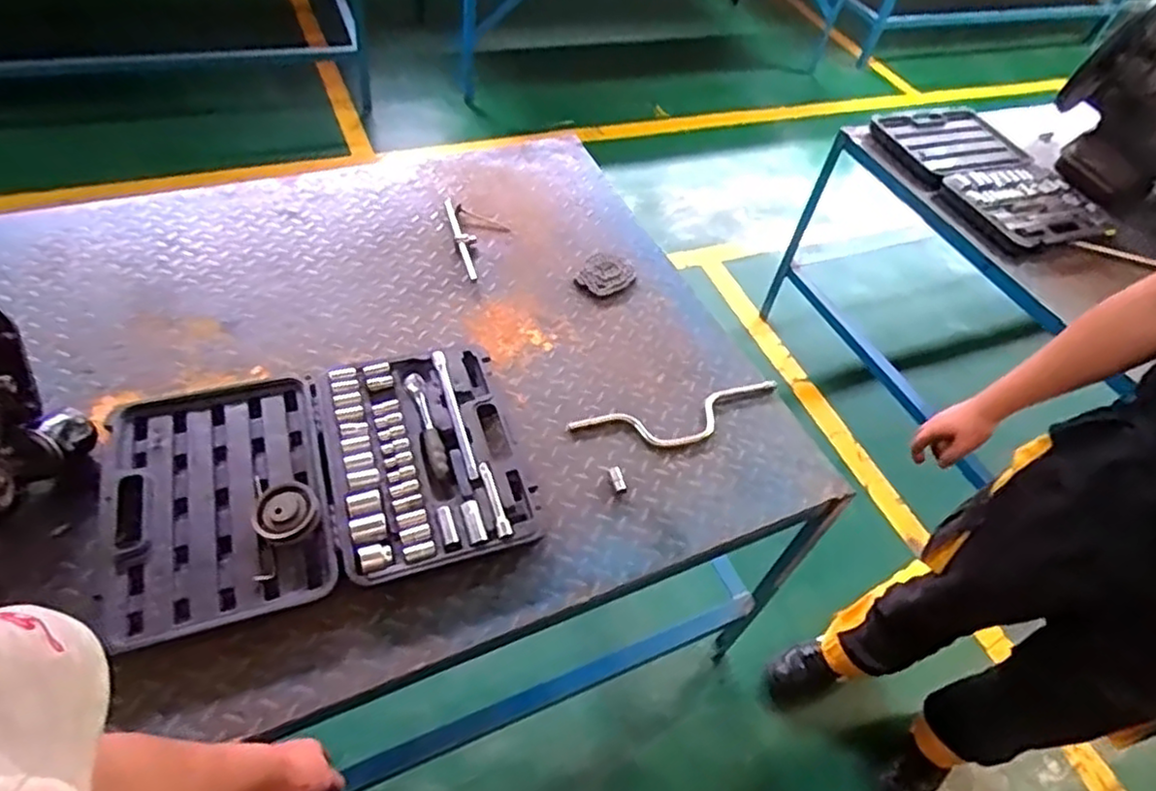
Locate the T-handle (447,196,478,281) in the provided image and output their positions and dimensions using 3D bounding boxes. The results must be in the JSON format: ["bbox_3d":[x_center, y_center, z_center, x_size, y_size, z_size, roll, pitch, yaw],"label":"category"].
[{"bbox_3d":[-0.221,-0.309,1.333,0.037,0.024,0.229,-11,50,-16],"label":"T-handle"}]

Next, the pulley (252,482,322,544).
[{"bbox_3d":[-0.382,0.153,0.900,0.080,0.032,0.072,-25,59,-27],"label":"pulley"}]

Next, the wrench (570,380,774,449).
[{"bbox_3d":[0.169,0.033,1.109,0.354,0.021,0.092,-12,50,-17],"label":"wrench"}]

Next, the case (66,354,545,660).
[{"bbox_3d":[-0.372,0.111,0.961,0.573,0.055,0.366,-11,50,-16],"label":"case"}]

